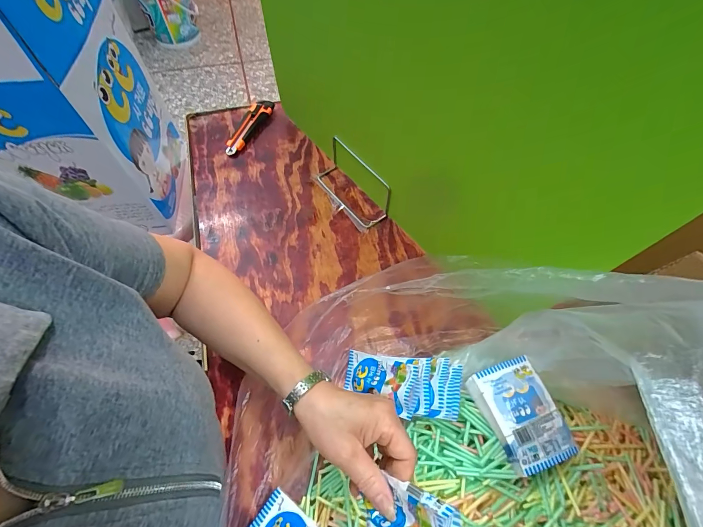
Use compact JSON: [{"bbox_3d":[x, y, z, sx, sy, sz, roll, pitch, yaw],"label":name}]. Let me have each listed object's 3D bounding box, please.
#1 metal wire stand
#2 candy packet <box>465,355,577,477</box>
[{"bbox_3d":[-0.004,-0.139,0.567,0.064,0.077,0.157,-37,68,-20],"label":"metal wire stand"},{"bbox_3d":[0.187,0.165,0.364,0.071,0.031,0.103,-16,62,-11],"label":"candy packet"}]

